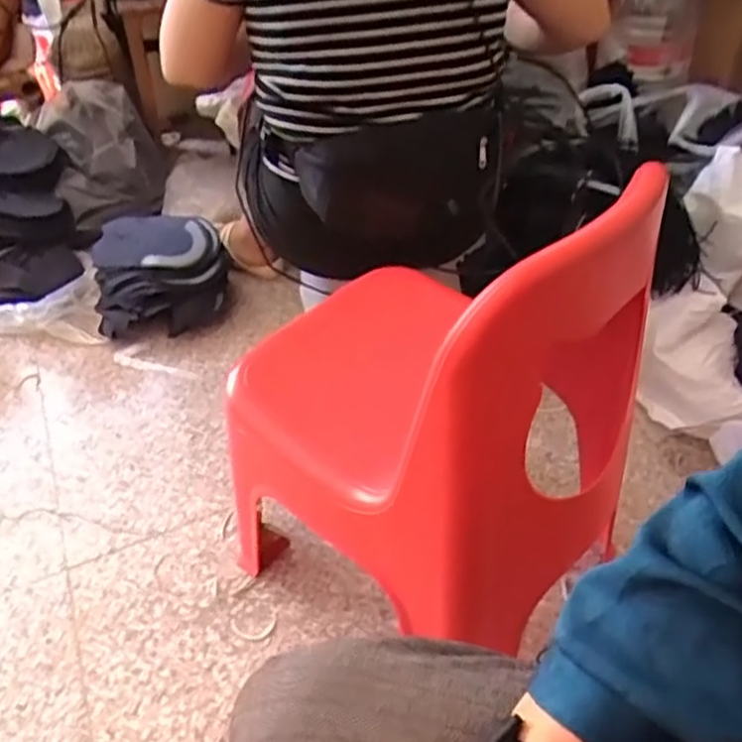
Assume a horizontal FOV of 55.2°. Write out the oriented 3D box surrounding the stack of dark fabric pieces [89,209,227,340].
[{"bbox_3d":[-0.423,-0.190,1.433,0.265,0.162,0.247,-12,43,-9],"label":"stack of dark fabric pieces"}]

